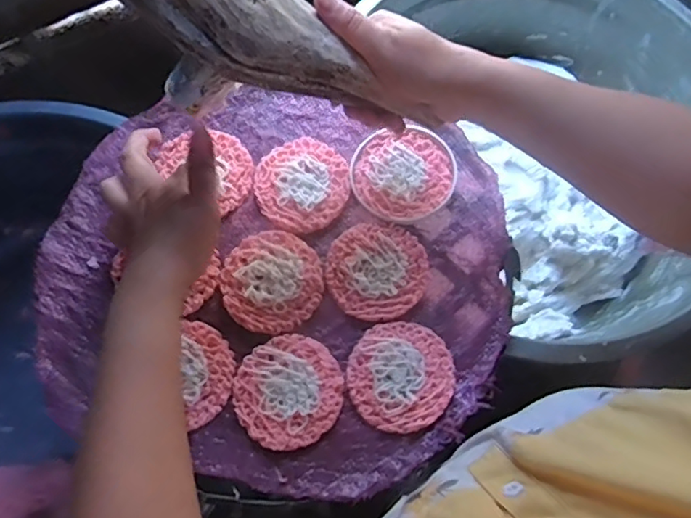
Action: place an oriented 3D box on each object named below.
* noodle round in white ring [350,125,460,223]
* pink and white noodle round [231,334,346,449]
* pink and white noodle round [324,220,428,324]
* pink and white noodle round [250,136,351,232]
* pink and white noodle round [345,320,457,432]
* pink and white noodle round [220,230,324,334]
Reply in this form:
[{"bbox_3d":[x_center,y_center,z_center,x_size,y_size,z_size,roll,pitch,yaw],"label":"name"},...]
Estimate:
[{"bbox_3d":[0.049,-0.072,0.481,0.086,0.005,0.082,1,72,-2],"label":"noodle round in white ring"},{"bbox_3d":[-0.042,0.096,0.420,0.077,0.004,0.078,1,72,-2],"label":"pink and white noodle round"},{"bbox_3d":[0.025,0.008,0.455,0.080,0.004,0.077,1,72,-2],"label":"pink and white noodle round"},{"bbox_3d":[-0.036,-0.063,0.474,0.075,0.006,0.079,1,72,-2],"label":"pink and white noodle round"},{"bbox_3d":[0.042,0.086,0.428,0.079,0.005,0.077,1,72,-2],"label":"pink and white noodle round"},{"bbox_3d":[-0.058,0.017,0.450,0.079,0.006,0.078,1,72,-2],"label":"pink and white noodle round"}]

